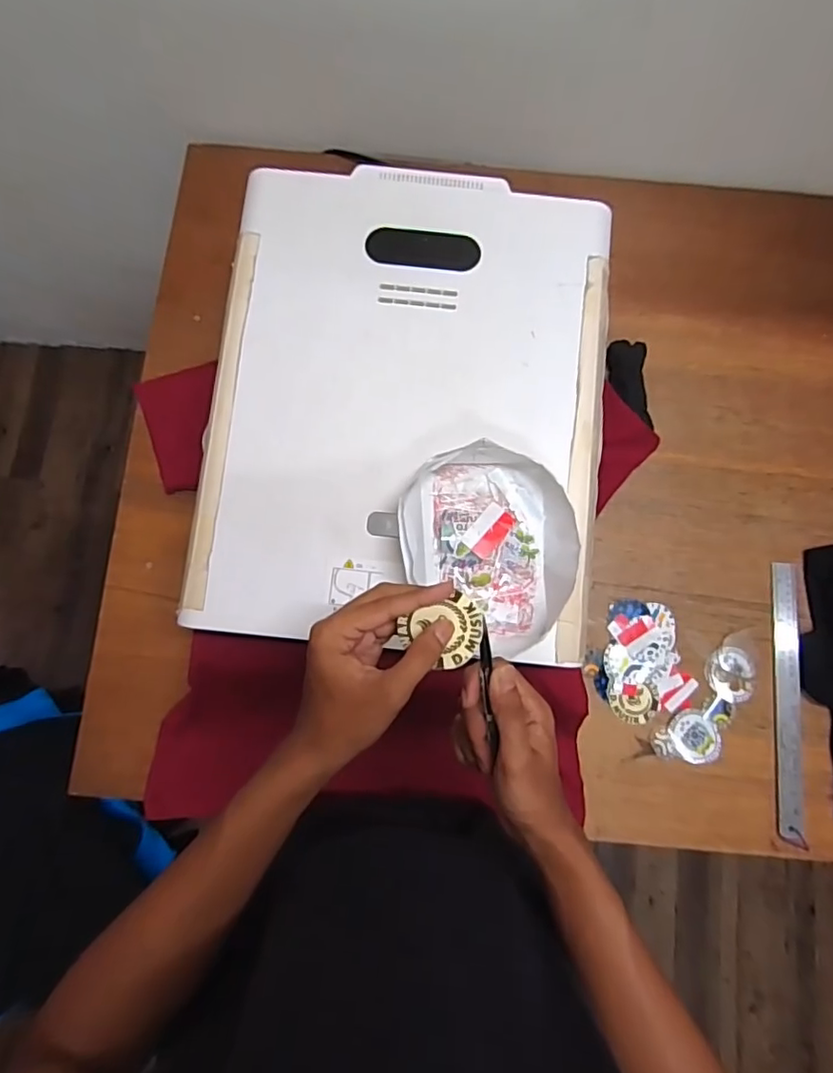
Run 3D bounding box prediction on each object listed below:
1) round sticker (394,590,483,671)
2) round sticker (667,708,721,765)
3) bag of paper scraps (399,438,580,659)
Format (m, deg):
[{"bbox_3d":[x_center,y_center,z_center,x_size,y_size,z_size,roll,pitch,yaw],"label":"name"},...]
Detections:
[{"bbox_3d":[0.020,0.071,0.411,0.059,0.005,0.050,-24,89,3],"label":"round sticker"},{"bbox_3d":[0.337,0.241,0.697,0.055,0.009,0.066,-20,82,-5],"label":"round sticker"},{"bbox_3d":[0.068,0.010,0.544,0.163,0.046,0.187,-6,81,-3],"label":"bag of paper scraps"}]

